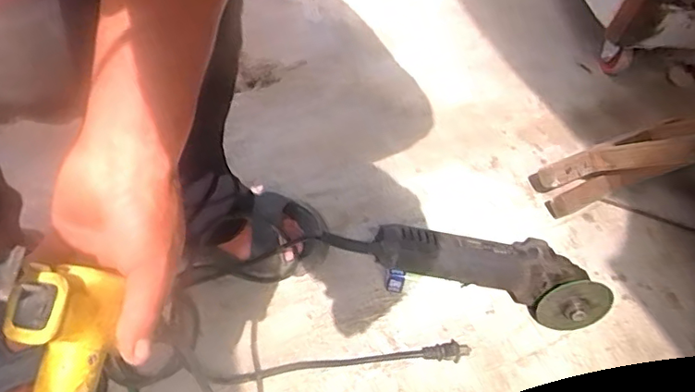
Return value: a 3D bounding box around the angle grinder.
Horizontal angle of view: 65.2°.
[{"bbox_3d":[0.170,0.094,0.681,0.273,0.105,0.087,17,50,0],"label":"angle grinder"}]

